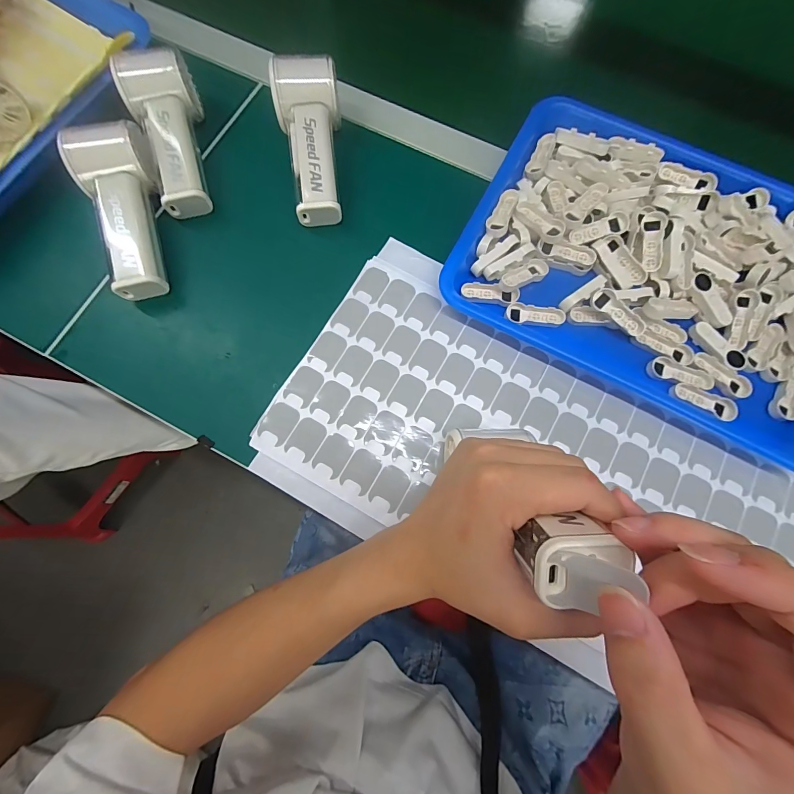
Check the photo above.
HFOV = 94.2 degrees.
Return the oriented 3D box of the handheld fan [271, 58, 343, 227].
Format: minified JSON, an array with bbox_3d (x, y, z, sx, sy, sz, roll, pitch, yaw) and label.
[{"bbox_3d":[-0.079,-0.233,0.352,0.057,0.051,0.142,-6,91,-2],"label":"handheld fan"}]

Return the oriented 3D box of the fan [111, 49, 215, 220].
[{"bbox_3d":[-0.209,-0.248,0.343,0.061,0.052,0.152,-18,77,-5],"label":"fan"}]

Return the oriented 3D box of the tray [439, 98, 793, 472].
[{"bbox_3d":[0.232,-0.118,0.325,0.328,0.033,0.246,26,78,6],"label":"tray"}]

